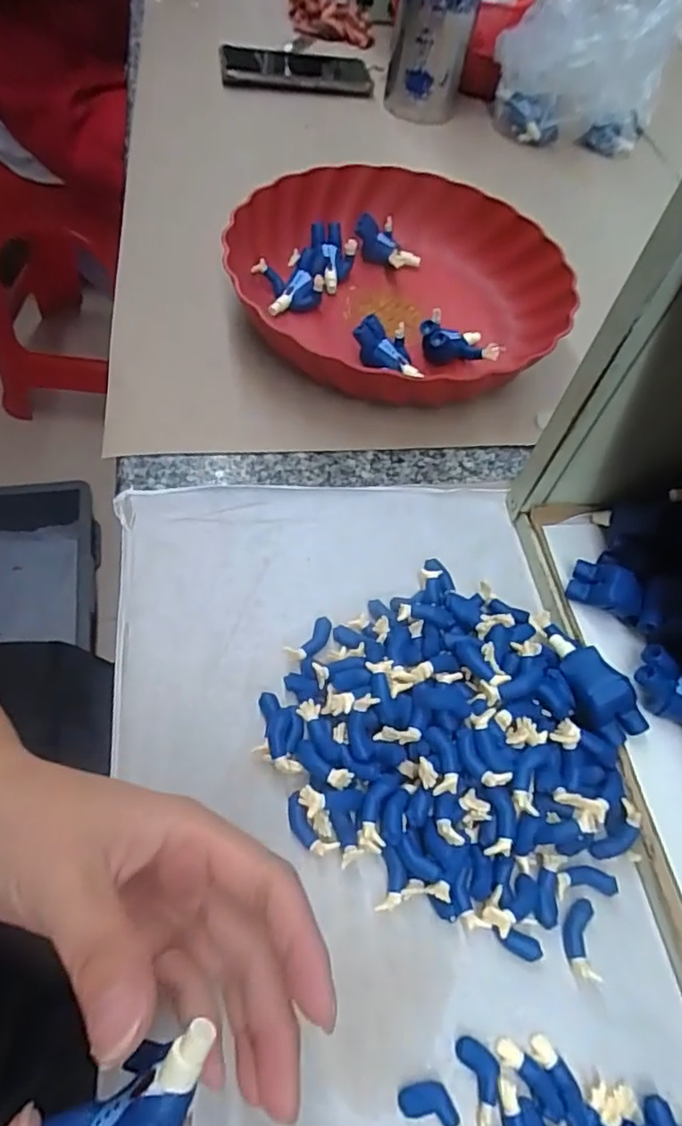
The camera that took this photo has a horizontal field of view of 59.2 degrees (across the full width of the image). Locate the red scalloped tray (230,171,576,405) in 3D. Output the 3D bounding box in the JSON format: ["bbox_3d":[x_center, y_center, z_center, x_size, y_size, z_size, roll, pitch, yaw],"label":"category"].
[{"bbox_3d":[0.046,-0.207,0.441,0.229,0.057,0.248,33,59,14],"label":"red scalloped tray"}]

